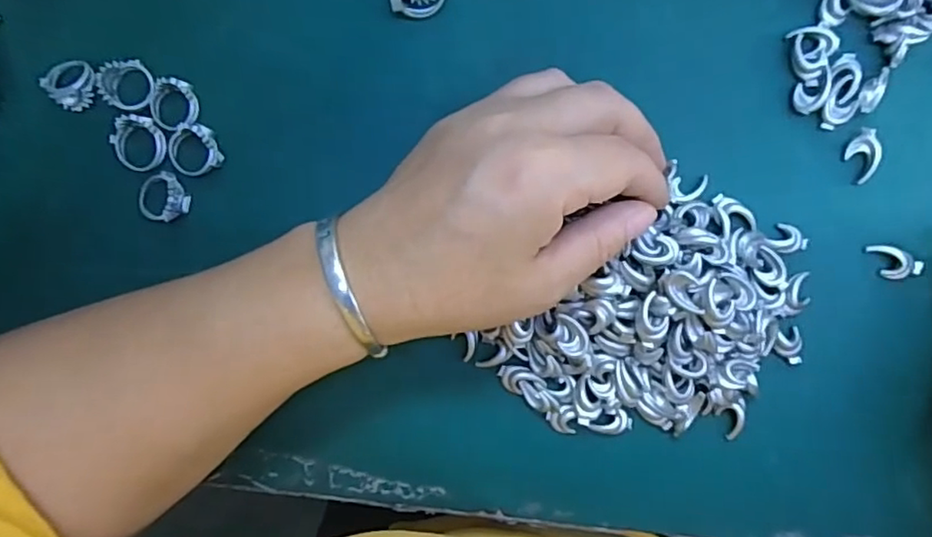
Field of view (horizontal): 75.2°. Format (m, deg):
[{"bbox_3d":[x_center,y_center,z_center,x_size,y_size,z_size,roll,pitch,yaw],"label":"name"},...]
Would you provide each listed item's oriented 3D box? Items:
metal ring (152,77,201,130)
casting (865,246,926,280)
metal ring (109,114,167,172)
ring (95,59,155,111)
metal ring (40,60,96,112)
[{"bbox_3d":[-0.129,-0.073,0.264,0.021,0.007,0.022,0,90,4],"label":"metal ring"},{"bbox_3d":[0.175,-0.002,0.246,0.022,0.004,0.011,27,91,4],"label":"casting"},{"bbox_3d":[-0.144,-0.055,0.265,0.022,0.009,0.023,0,90,4],"label":"metal ring"},{"bbox_3d":[-0.149,-0.081,0.266,0.022,0.005,0.024,0,90,4],"label":"ring"},{"bbox_3d":[-0.175,-0.082,0.267,0.021,0.007,0.021,0,90,4],"label":"metal ring"}]

